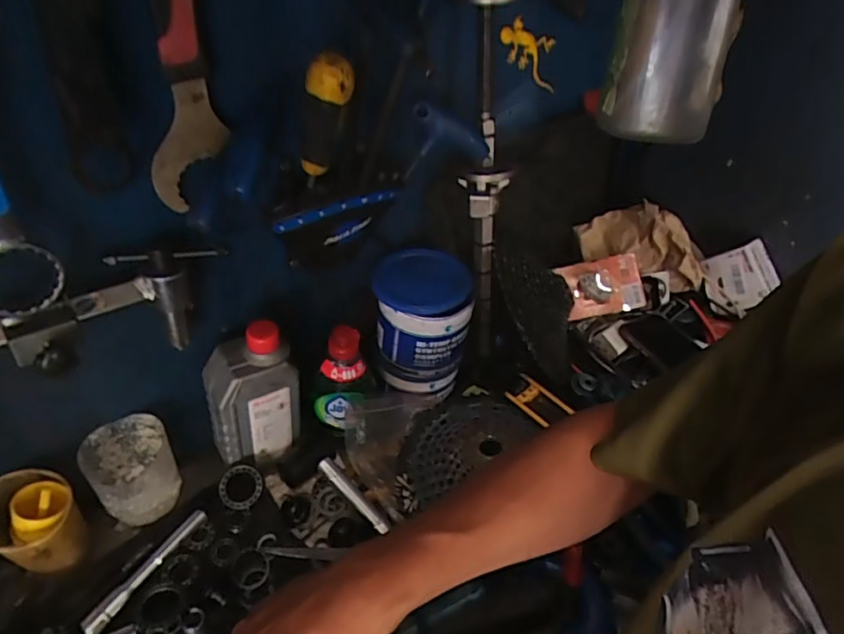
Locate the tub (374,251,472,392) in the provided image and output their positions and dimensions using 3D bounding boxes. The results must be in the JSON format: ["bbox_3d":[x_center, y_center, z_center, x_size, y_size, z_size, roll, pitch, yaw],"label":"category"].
[{"bbox_3d":[-0.002,0.012,0.626,0.100,0.142,0.095,3,40,-3],"label":"tub"}]

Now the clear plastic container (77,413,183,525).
[{"bbox_3d":[-0.272,0.148,0.532,0.068,0.095,0.062,-26,50,-32],"label":"clear plastic container"}]

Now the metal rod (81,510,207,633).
[{"bbox_3d":[-0.242,0.223,0.501,0.018,0.015,0.124,23,43,19],"label":"metal rod"}]

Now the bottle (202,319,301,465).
[{"bbox_3d":[-0.169,0.085,0.562,0.081,0.176,0.047,-19,46,-26],"label":"bottle"}]

